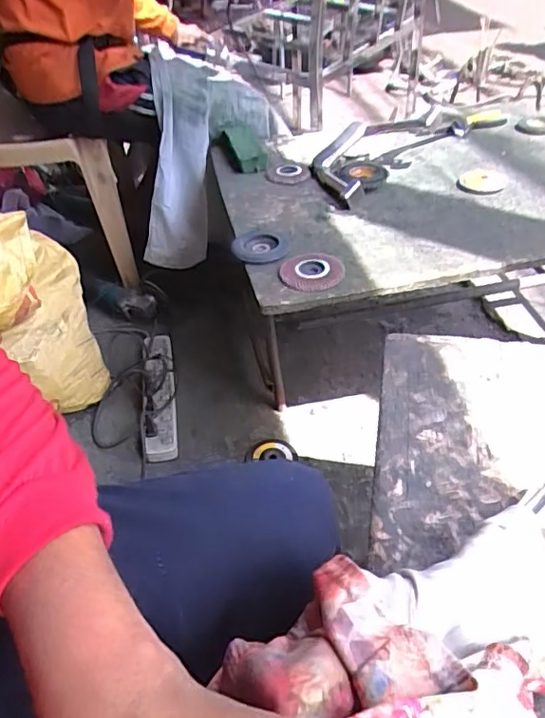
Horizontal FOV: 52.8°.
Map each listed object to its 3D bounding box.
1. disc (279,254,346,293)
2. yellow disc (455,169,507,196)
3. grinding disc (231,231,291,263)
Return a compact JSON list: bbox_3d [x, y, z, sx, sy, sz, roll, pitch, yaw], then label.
[{"bbox_3d":[0.061,-0.131,0.813,0.094,0.014,0.088,-1,43,1],"label":"disc"},{"bbox_3d":[0.381,-0.324,0.995,0.082,0.024,0.094,13,43,17],"label":"yellow disc"},{"bbox_3d":[-0.015,-0.182,0.877,0.087,0.016,0.085,-1,43,1],"label":"grinding disc"}]

